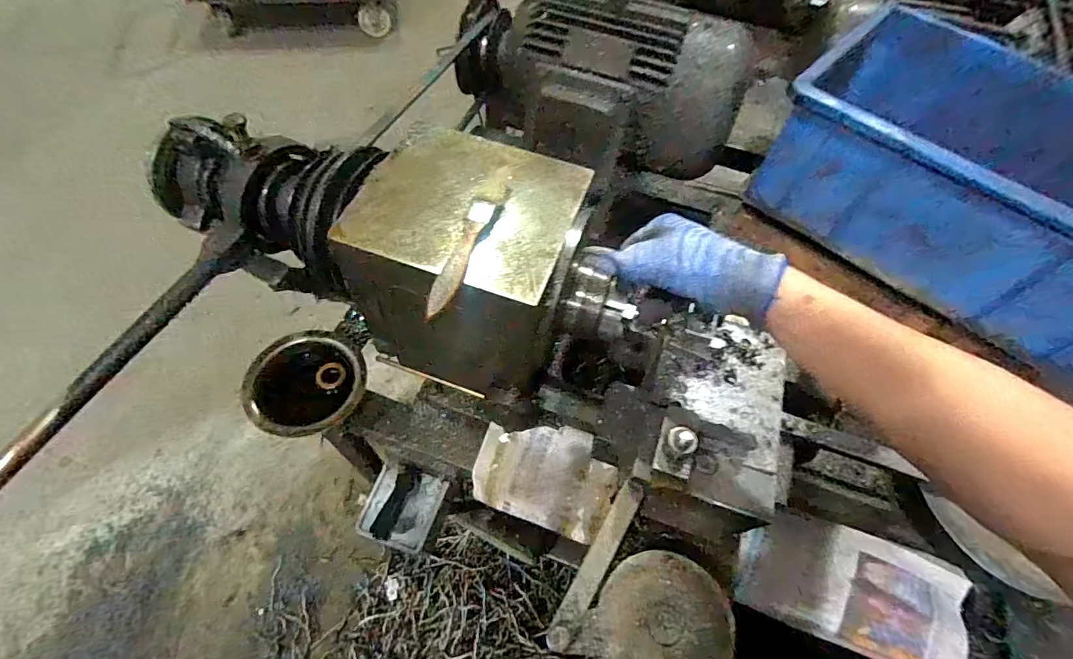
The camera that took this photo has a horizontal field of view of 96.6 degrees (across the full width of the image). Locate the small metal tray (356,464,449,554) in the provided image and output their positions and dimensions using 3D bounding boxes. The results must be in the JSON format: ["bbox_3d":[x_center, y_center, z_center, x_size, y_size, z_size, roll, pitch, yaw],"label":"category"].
[{"bbox_3d":[-0.166,0.216,0.587,0.088,0.035,0.092,18,59,6],"label":"small metal tray"}]

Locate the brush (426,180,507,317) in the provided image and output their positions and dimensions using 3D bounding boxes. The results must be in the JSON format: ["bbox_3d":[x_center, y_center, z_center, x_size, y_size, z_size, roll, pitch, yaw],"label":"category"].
[{"bbox_3d":[-0.053,-0.064,0.359,0.022,0.008,0.133,17,59,6],"label":"brush"}]

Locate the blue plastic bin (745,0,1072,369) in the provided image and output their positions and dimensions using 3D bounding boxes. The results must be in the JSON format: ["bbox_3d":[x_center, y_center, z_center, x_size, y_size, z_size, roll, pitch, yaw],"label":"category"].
[{"bbox_3d":[0.495,-0.179,0.527,0.401,0.138,0.327,36,62,16],"label":"blue plastic bin"}]

